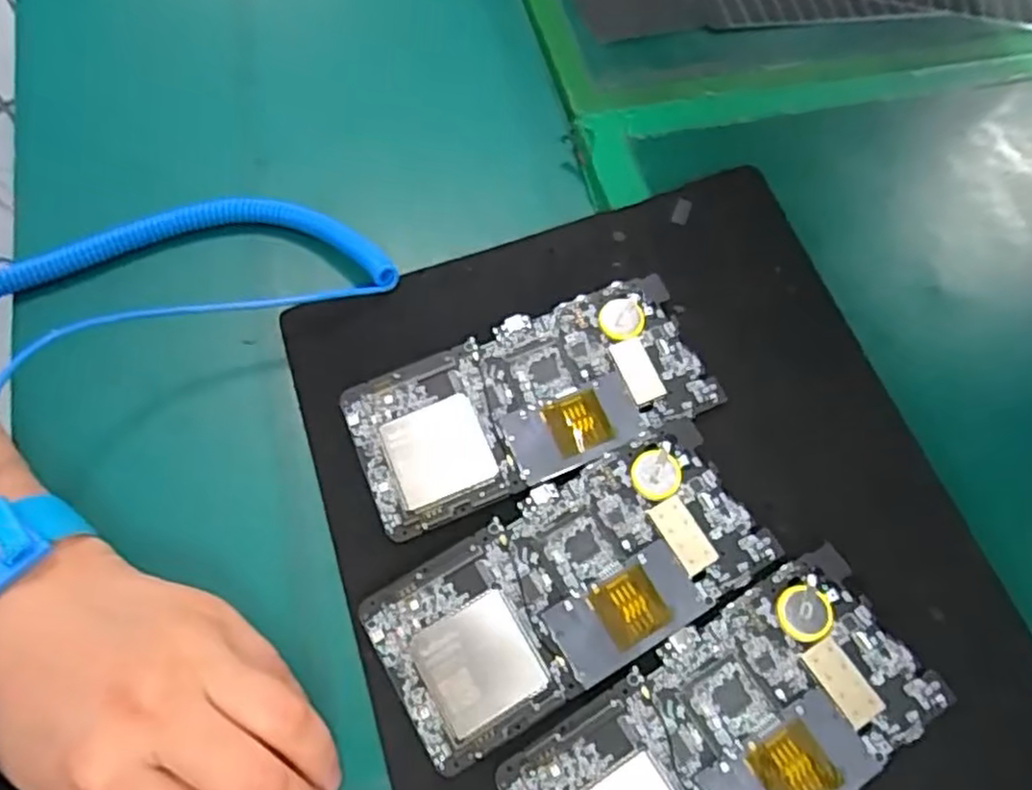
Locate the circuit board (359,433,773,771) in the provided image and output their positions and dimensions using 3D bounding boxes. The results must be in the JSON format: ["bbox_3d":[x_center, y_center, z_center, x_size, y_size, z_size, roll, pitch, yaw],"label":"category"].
[{"bbox_3d":[0.021,0.074,0.283,0.152,0.009,0.071,-27,70,-16],"label":"circuit board"}]

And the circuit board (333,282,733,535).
[{"bbox_3d":[0.005,0.002,0.315,0.150,0.011,0.074,-19,68,-14],"label":"circuit board"}]

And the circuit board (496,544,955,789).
[{"bbox_3d":[0.074,0.126,0.260,0.150,0.011,0.072,-28,71,-17],"label":"circuit board"}]

